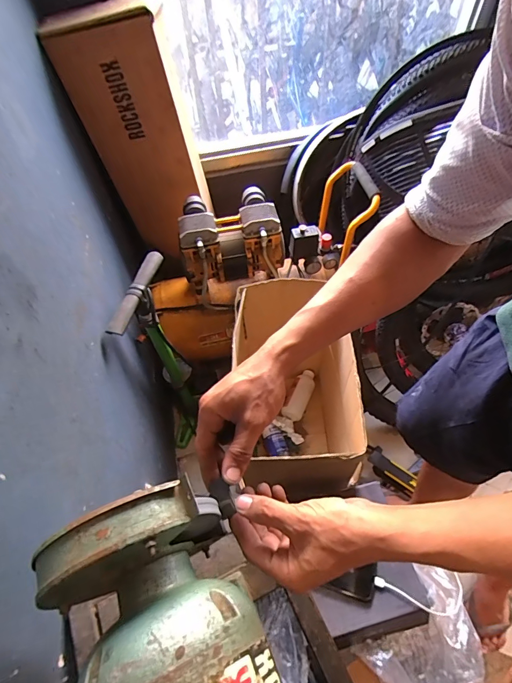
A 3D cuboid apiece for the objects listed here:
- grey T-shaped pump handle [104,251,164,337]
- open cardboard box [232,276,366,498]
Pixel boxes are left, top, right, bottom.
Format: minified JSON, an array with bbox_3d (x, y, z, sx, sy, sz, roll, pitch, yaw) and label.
[{"bbox_3d":[-0.257,-0.111,0.785,0.031,0.028,0.227,10,58,10],"label":"grey T-shaped pump handle"},{"bbox_3d":[0.106,0.172,1.011,0.295,0.486,0.479,-5,57,0],"label":"open cardboard box"}]

